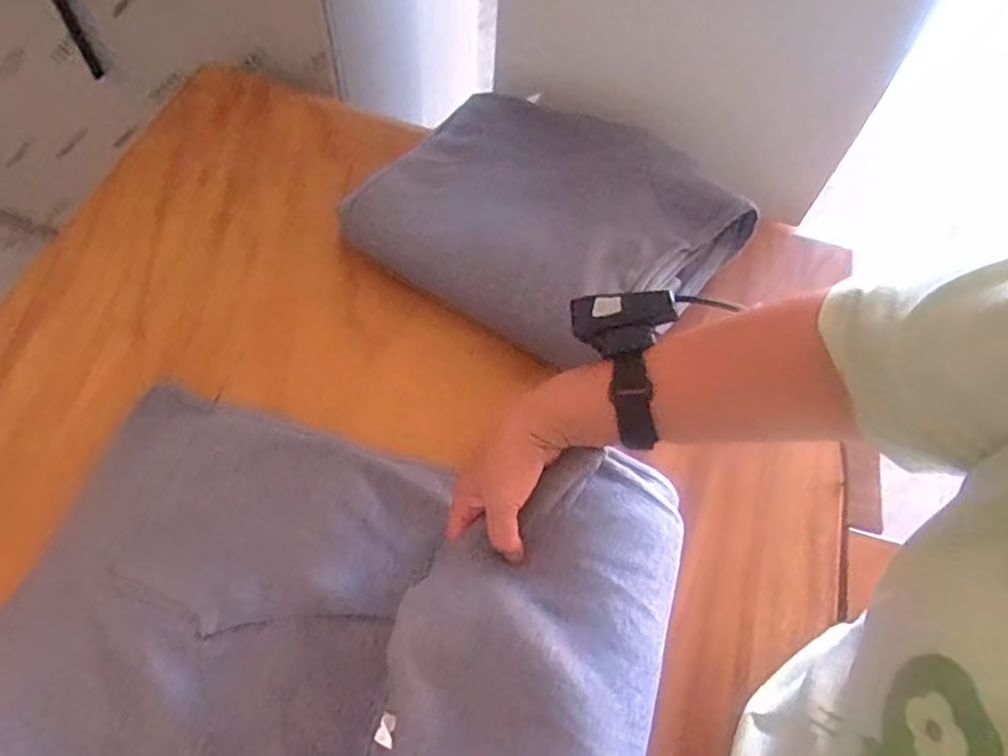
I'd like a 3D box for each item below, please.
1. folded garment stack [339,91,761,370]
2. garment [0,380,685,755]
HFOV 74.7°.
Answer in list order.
[{"bbox_3d":[0.048,-0.147,0.622,0.302,0.065,0.228,30,62,13],"label":"folded garment stack"},{"bbox_3d":[-0.126,0.172,0.442,0.441,0.082,0.308,15,60,4],"label":"garment"}]

